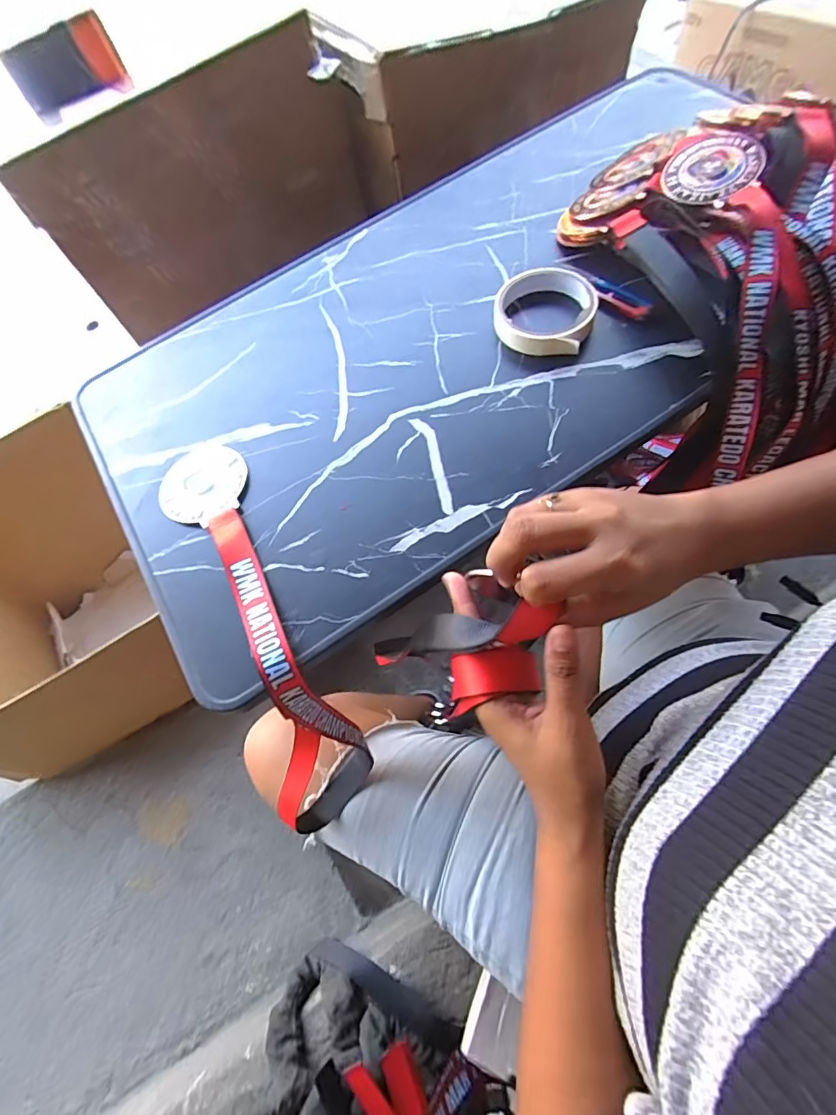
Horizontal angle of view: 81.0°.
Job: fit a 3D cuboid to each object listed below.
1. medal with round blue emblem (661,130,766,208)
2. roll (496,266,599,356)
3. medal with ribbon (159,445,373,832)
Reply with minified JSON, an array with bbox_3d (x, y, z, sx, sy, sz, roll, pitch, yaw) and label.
[{"bbox_3d":[0.257,-0.339,0.424,0.078,0.010,0.079,-49,59,-1],"label":"medal with round blue emblem"},{"bbox_3d":[0.114,-0.225,0.446,0.085,0.029,0.089,11,69,8],"label":"roll"},{"bbox_3d":[-0.127,0.084,0.409,0.089,0.143,0.361,-19,102,-5],"label":"medal with ribbon"}]

